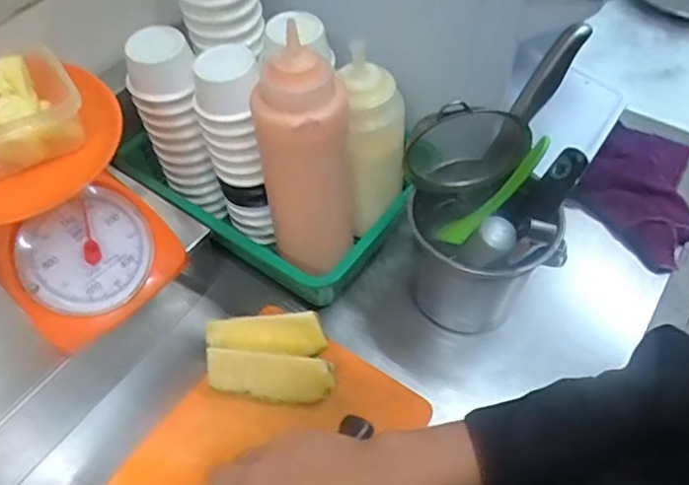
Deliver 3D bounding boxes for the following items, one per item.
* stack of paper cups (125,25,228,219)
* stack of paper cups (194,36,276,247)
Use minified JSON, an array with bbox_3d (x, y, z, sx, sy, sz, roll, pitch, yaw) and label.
[{"bbox_3d":[-0.166,-0.105,0.570,0.061,0.200,0.065,-18,55,-15],"label":"stack of paper cups"},{"bbox_3d":[-0.102,-0.092,0.569,0.072,0.202,0.060,16,55,13],"label":"stack of paper cups"}]

